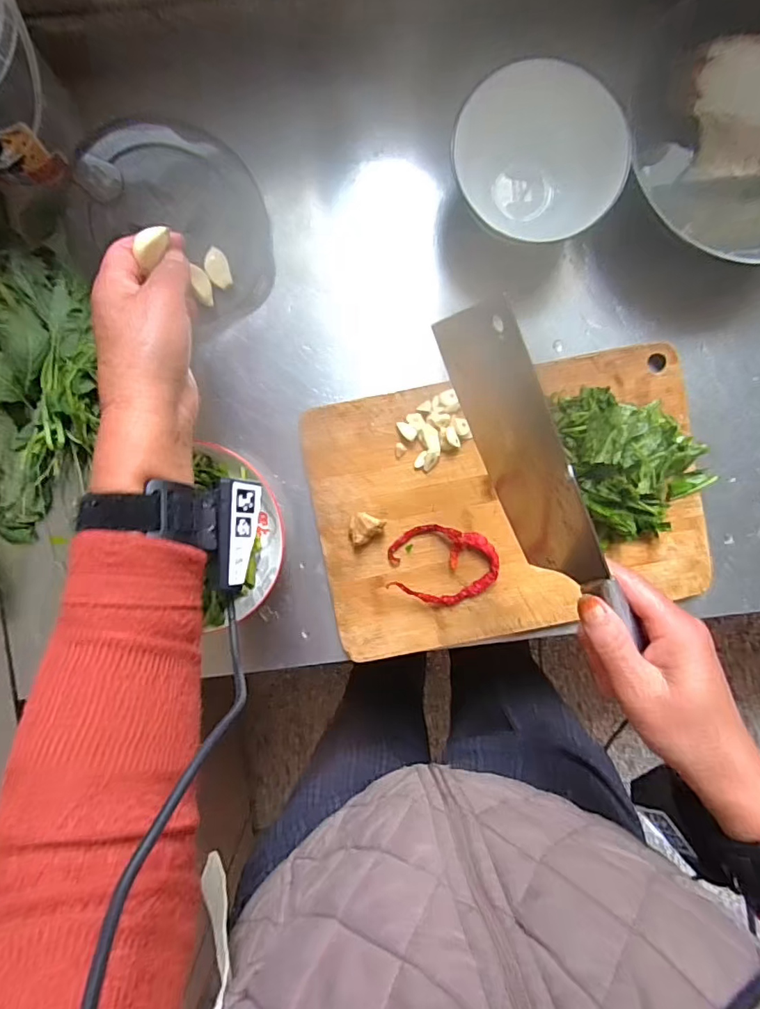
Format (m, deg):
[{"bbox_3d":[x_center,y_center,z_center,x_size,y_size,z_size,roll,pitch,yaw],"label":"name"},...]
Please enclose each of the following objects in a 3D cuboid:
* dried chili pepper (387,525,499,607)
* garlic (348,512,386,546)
[{"bbox_3d":[0.053,0.052,0.434,0.090,0.018,0.065,11,92,-2],"label":"dried chili pepper"},{"bbox_3d":[-0.014,0.018,0.431,0.030,0.017,0.022,-39,93,0],"label":"garlic"}]

